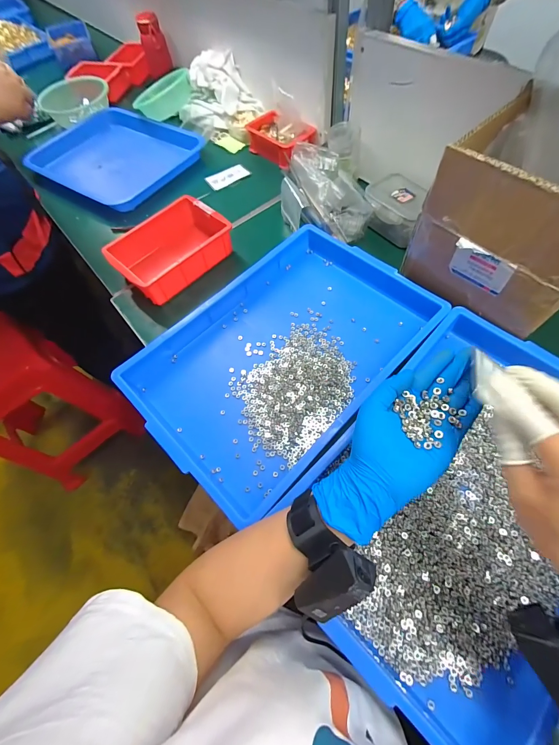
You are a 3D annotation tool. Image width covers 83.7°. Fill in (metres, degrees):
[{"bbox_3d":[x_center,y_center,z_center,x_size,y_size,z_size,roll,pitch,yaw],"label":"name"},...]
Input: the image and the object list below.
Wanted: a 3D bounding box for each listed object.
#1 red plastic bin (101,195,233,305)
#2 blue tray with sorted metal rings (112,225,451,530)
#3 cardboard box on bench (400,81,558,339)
[{"bbox_3d":[-0.200,-0.227,0.573,0.139,0.060,0.197,39,73,21],"label":"red plastic bin"},{"bbox_3d":[0.005,-0.032,0.473,0.300,0.060,0.424,38,70,18],"label":"blue tray with sorted metal rings"},{"bbox_3d":[0.308,-0.189,0.409,0.142,0.185,0.200,-41,67,-15],"label":"cardboard box on bench"}]

